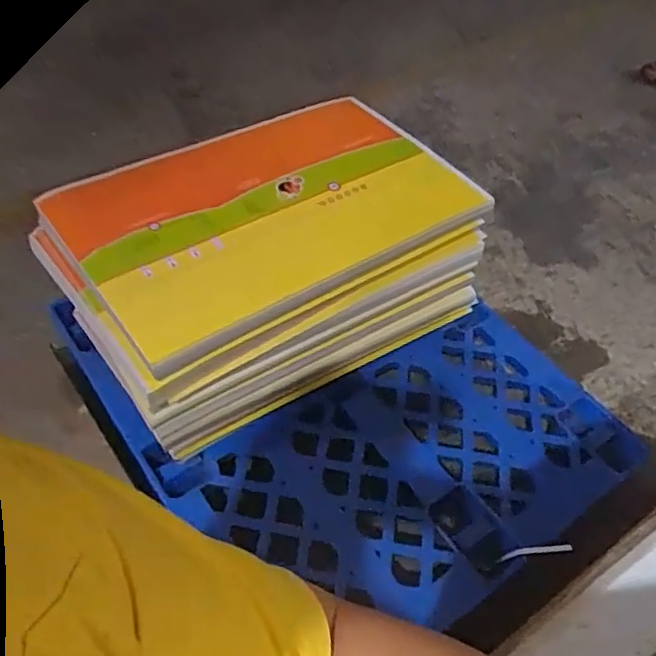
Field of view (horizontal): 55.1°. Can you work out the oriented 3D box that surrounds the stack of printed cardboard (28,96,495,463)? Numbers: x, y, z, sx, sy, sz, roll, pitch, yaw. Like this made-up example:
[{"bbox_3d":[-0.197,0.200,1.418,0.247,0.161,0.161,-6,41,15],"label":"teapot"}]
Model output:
[{"bbox_3d":[-0.099,-0.135,1.353,0.818,0.413,0.423,-28,58,-26],"label":"stack of printed cardboard"}]

